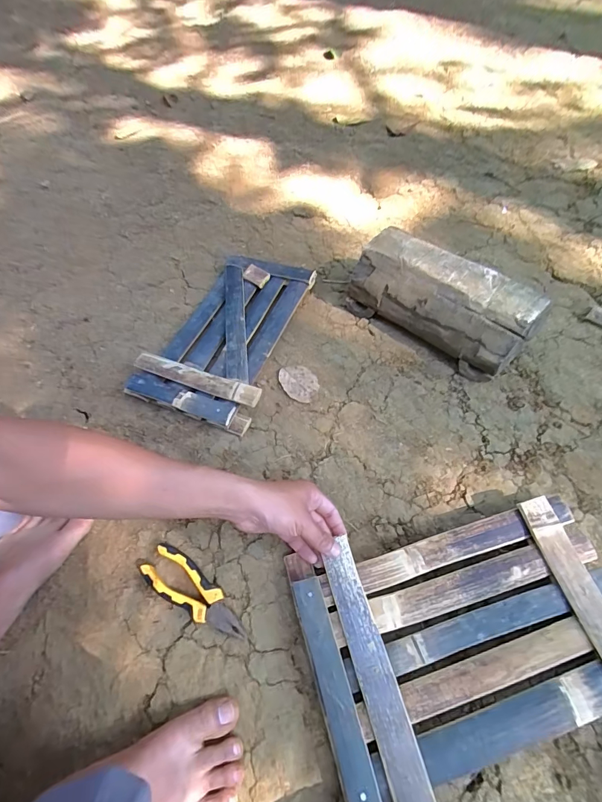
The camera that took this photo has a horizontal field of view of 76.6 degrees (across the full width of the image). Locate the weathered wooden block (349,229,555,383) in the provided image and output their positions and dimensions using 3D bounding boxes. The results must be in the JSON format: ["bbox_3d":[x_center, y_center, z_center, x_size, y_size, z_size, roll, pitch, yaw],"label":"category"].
[{"bbox_3d":[0.226,-0.159,0.623,0.276,0.121,0.108,36,68,22],"label":"weathered wooden block"}]

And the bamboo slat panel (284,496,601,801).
[{"bbox_3d":[0.188,0.263,0.417,0.351,0.048,0.255,-16,59,-6],"label":"bamboo slat panel"}]

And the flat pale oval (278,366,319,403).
[{"bbox_3d":[-0.004,-0.031,0.635,0.055,0.008,0.079,-36,63,-17],"label":"flat pale oval"}]

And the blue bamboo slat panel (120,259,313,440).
[{"bbox_3d":[-0.125,-0.124,0.683,0.225,0.043,0.350,19,62,14],"label":"blue bamboo slat panel"}]

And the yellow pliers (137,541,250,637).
[{"bbox_3d":[-0.126,0.232,0.462,0.146,0.026,0.049,25,64,18],"label":"yellow pliers"}]

